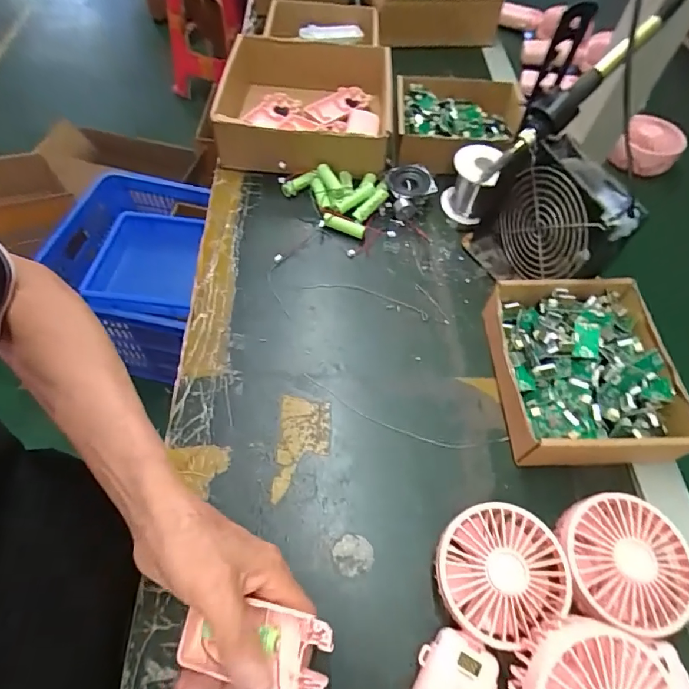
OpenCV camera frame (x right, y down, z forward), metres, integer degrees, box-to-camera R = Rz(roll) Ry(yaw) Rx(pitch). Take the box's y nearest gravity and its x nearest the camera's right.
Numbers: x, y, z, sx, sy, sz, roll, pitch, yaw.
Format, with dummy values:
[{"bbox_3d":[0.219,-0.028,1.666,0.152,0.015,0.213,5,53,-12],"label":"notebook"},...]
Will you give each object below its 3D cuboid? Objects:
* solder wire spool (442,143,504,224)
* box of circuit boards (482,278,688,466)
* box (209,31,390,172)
[{"bbox_3d":[0.148,-0.187,0.530,0.053,0.077,0.054,2,58,-3],"label":"solder wire spool"},{"bbox_3d":[0.210,0.022,0.408,0.151,0.060,0.166,2,58,-3],"label":"box of circuit boards"},{"bbox_3d":[-0.054,-0.320,0.609,0.227,0.071,0.222,4,58,-2],"label":"box"}]

